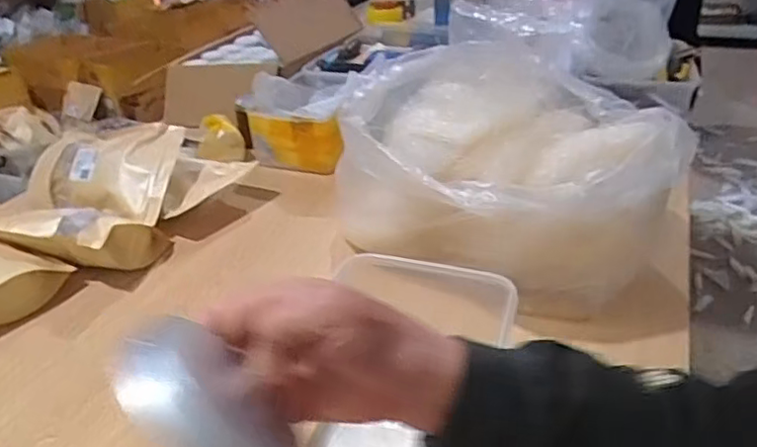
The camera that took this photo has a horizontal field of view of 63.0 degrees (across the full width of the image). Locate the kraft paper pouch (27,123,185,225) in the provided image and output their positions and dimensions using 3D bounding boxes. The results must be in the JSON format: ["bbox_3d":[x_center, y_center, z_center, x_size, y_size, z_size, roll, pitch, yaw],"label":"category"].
[{"bbox_3d":[-0.504,-0.094,1.103,0.287,0.112,0.163,4,31,11],"label":"kraft paper pouch"}]

